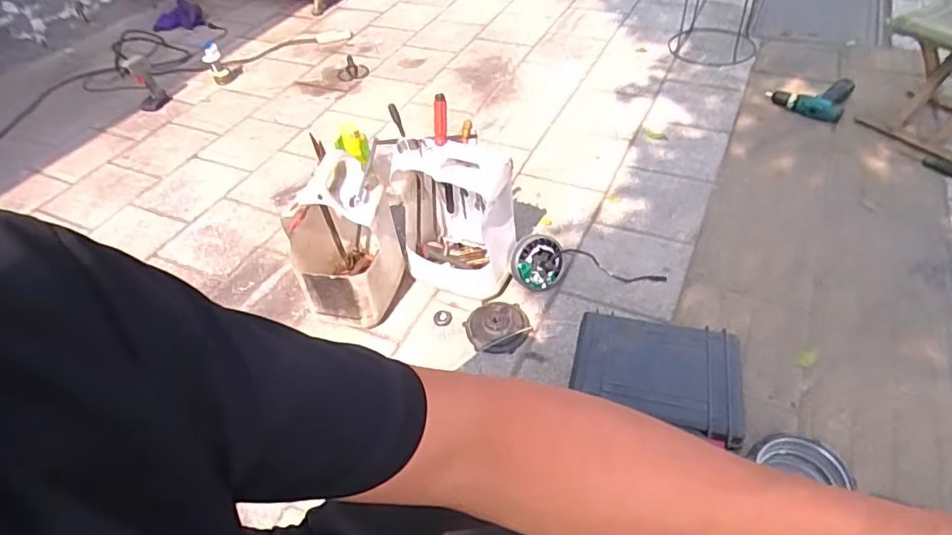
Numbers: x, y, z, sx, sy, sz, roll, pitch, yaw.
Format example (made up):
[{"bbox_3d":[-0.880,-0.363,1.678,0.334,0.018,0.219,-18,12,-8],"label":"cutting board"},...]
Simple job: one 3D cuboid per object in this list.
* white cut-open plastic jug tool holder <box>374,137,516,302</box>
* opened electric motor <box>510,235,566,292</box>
[{"bbox_3d":[-0.044,-0.117,1.187,0.237,0.301,0.171,13,49,20],"label":"white cut-open plastic jug tool holder"},{"bbox_3d":[0.139,-0.010,1.226,0.124,0.118,0.045,25,17,-15],"label":"opened electric motor"}]

